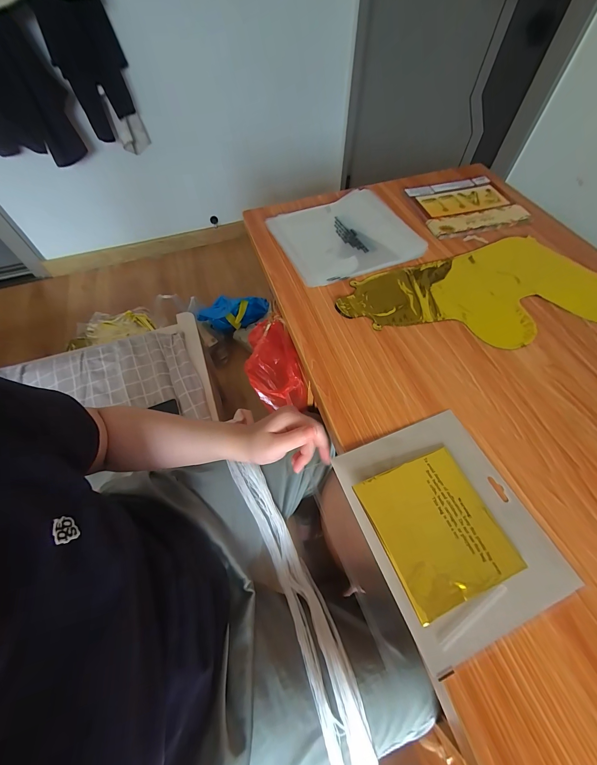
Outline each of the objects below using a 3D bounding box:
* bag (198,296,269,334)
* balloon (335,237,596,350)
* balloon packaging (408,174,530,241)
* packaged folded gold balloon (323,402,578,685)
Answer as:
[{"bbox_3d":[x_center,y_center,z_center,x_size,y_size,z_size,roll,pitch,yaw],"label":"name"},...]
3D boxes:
[{"bbox_3d":[-0.275,-0.304,1.267,0.267,0.127,0.134,-6,58,16],"label":"bag"},{"bbox_3d":[0.265,-0.131,0.446,0.391,0.016,0.189,-14,60,-6],"label":"balloon"},{"bbox_3d":[0.319,-0.344,0.575,0.182,0.008,0.160,-13,60,-6],"label":"balloon packaging"},{"bbox_3d":[0.147,0.133,0.296,0.160,0.011,0.190,-21,61,-10],"label":"packaged folded gold balloon"}]

